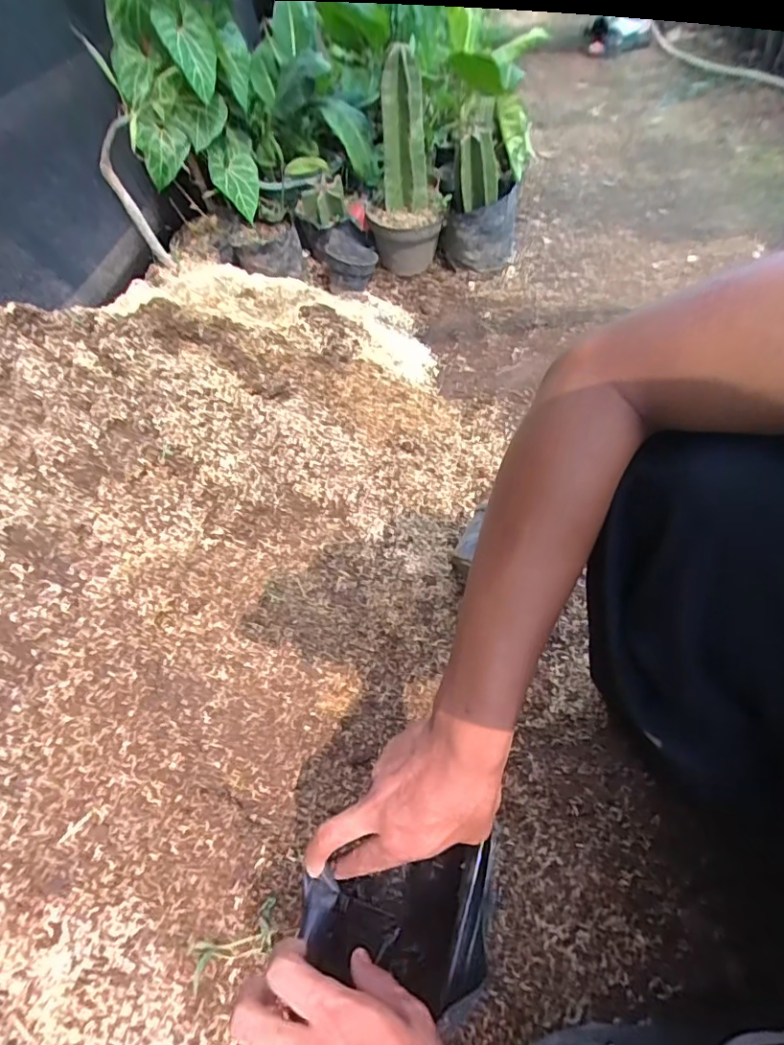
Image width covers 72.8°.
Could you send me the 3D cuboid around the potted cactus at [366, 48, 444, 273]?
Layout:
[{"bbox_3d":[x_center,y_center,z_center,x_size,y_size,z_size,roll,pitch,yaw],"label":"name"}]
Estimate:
[{"bbox_3d":[0.029,-0.790,1.219,0.176,0.408,0.190,-4,53,3],"label":"potted cactus"}]

